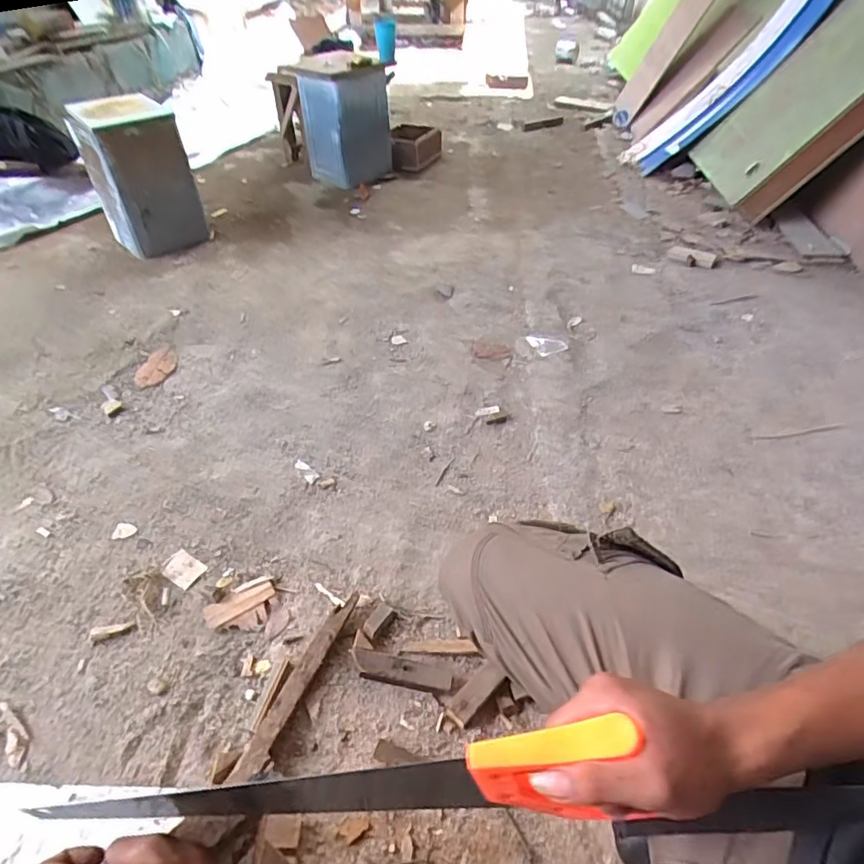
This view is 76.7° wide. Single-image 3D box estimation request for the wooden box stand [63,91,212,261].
[{"bbox_3d":[-0.847,-0.741,1.589,0.244,0.361,0.264,-28,50,-25],"label":"wooden box stand"}]

